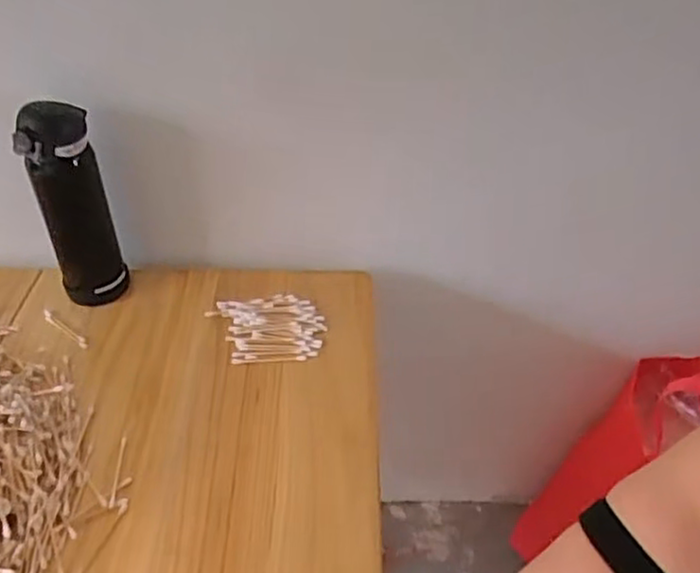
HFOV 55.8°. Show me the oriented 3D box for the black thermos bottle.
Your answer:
[{"bbox_3d":[-0.288,-0.079,0.693,0.065,0.226,0.058,-21,45,-24],"label":"black thermos bottle"}]

